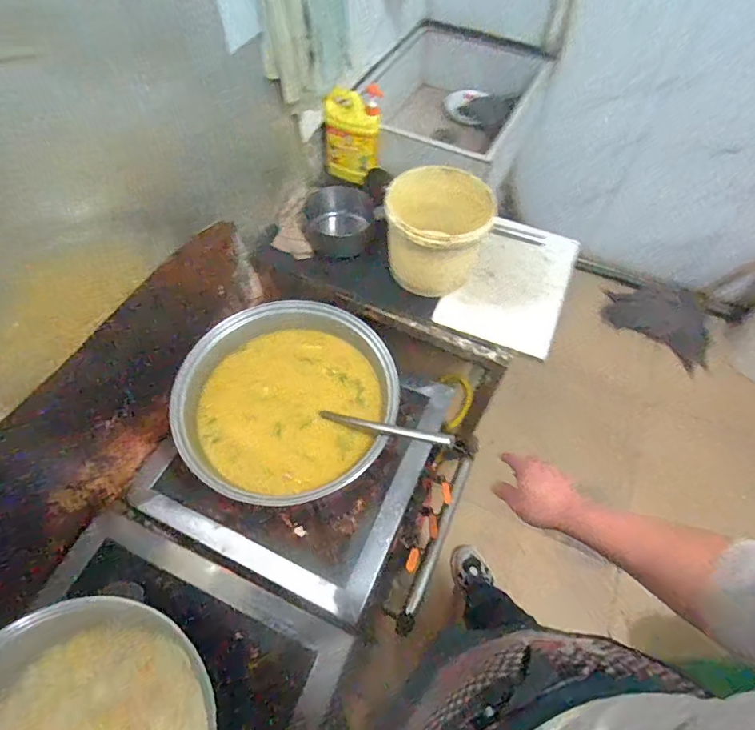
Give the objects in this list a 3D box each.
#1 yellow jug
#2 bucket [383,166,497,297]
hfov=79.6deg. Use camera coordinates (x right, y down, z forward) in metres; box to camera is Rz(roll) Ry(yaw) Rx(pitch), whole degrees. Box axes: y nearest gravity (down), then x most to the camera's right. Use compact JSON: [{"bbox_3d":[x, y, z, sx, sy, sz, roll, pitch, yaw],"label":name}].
[{"bbox_3d":[-0.068,-0.624,1.249,0.147,0.205,0.118,-2,58,-2],"label":"yellow jug"},{"bbox_3d":[0.130,-0.297,1.050,0.205,0.213,0.236,24,61,13],"label":"bucket"}]

